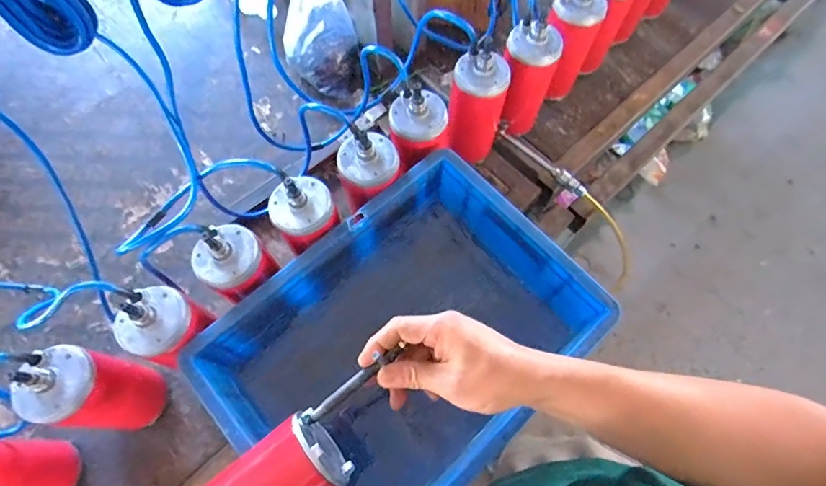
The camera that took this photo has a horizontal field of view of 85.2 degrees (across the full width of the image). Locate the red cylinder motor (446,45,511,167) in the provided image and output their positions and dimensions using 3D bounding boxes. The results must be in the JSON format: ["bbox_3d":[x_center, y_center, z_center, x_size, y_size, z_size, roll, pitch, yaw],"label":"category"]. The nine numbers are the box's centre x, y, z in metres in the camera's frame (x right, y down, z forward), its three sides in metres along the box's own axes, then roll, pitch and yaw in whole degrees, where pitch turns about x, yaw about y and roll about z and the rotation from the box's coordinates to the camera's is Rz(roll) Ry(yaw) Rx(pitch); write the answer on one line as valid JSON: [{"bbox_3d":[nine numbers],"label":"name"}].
[{"bbox_3d":[0.090,-0.189,0.663,0.075,0.183,0.077,0,68,-1],"label":"red cylinder motor"}]

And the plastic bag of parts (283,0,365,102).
[{"bbox_3d":[-0.159,-0.351,0.750,0.130,0.156,0.147,-15,69,-7],"label":"plastic bag of parts"}]

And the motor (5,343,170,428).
[{"bbox_3d":[-0.351,0.166,0.510,0.067,0.201,0.072,0,68,-1],"label":"motor"}]

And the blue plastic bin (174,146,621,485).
[{"bbox_3d":[-0.010,0.128,0.566,0.396,0.173,0.294,-40,74,-15],"label":"blue plastic bin"}]

